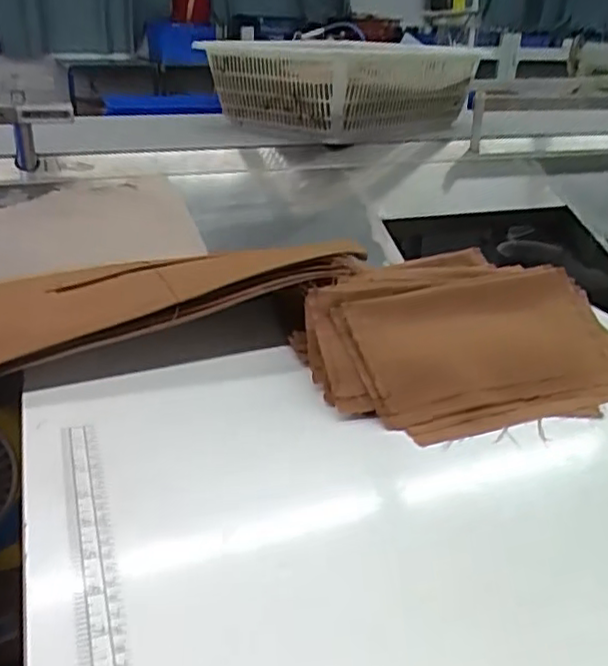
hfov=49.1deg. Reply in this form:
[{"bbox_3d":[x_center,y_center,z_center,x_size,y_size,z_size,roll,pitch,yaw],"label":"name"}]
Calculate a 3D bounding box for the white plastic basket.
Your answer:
[{"bbox_3d":[0.057,-0.448,1.217,0.417,0.135,0.349,-21,33,-39],"label":"white plastic basket"}]

